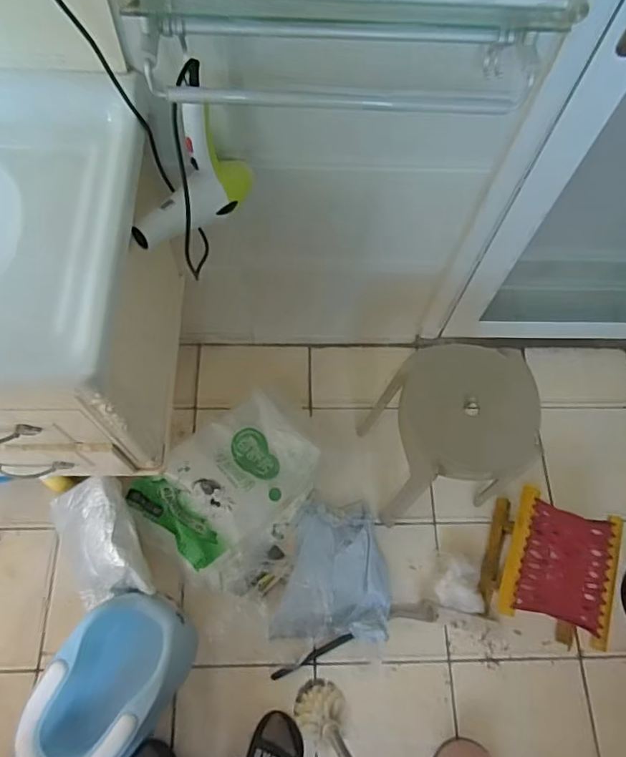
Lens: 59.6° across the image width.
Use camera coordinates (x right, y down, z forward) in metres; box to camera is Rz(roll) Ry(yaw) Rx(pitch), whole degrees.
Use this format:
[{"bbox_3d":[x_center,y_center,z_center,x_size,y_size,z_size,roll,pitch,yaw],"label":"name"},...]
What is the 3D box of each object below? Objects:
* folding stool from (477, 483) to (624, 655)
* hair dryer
[{"bbox_3d":[0.520,0.419,1.220,0.215,0.175,0.256,19,67,5],"label":"folding stool"},{"bbox_3d":[-0.176,-0.294,0.783,0.073,0.206,0.207,28,68,9],"label":"hair dryer"}]

